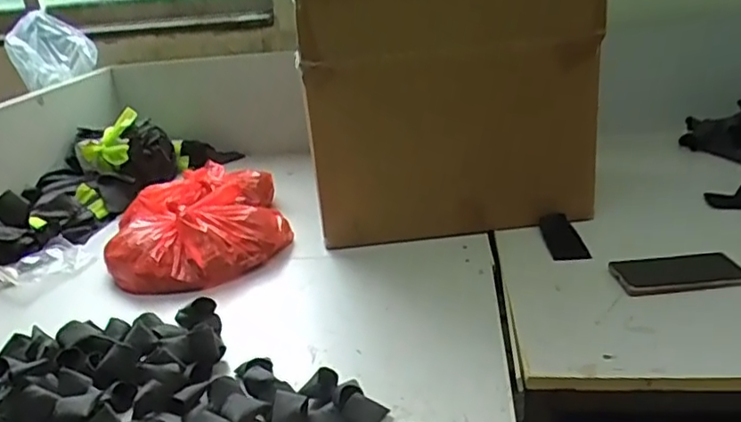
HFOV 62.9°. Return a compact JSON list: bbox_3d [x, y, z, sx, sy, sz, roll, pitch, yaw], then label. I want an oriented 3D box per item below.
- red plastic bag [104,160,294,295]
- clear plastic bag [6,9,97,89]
[{"bbox_3d":[-0.297,0.007,1.047,0.282,0.081,0.389,-11,24,-13],"label":"red plastic bag"},{"bbox_3d":[-0.703,-0.340,1.336,0.173,0.183,0.074,-10,24,-11],"label":"clear plastic bag"}]

